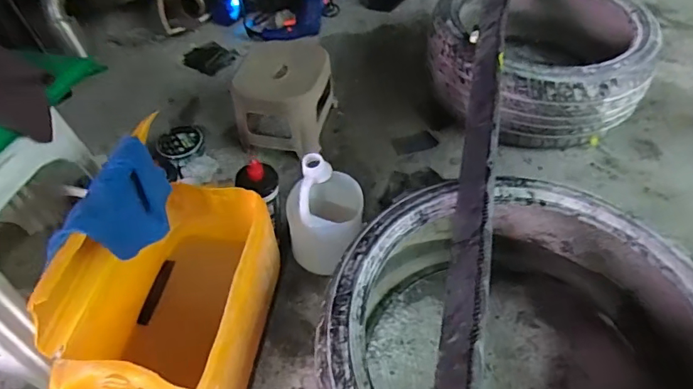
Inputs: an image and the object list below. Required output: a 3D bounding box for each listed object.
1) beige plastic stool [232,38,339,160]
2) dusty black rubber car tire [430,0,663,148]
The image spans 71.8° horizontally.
[{"bbox_3d":[-0.158,-0.258,1.266,0.215,0.216,0.254,10,50,10],"label":"beige plastic stool"},{"bbox_3d":[0.515,-0.401,1.356,0.551,0.223,0.550,-1,49,1],"label":"dusty black rubber car tire"}]

